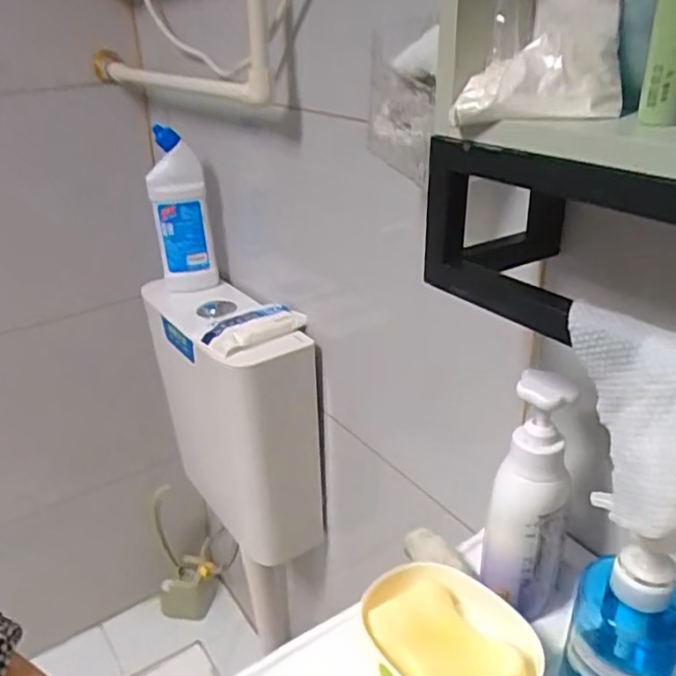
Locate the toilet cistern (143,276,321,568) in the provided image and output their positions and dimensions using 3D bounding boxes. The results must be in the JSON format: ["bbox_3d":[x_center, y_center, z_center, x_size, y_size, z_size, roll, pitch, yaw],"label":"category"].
[{"bbox_3d":[-0.166,0.113,1.016,0.133,0.363,0.320,-21,33,-32],"label":"toilet cistern"}]

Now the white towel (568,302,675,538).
[{"bbox_3d":[0.159,0.043,0.335,0.043,0.090,0.115,-14,30,-22],"label":"white towel"}]

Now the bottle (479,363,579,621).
[{"bbox_3d":[0.151,0.128,0.505,0.061,0.218,0.068,13,31,25],"label":"bottle"}]

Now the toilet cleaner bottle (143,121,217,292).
[{"bbox_3d":[-0.234,-0.183,0.983,0.083,0.233,0.052,-3,28,-3],"label":"toilet cleaner bottle"}]

